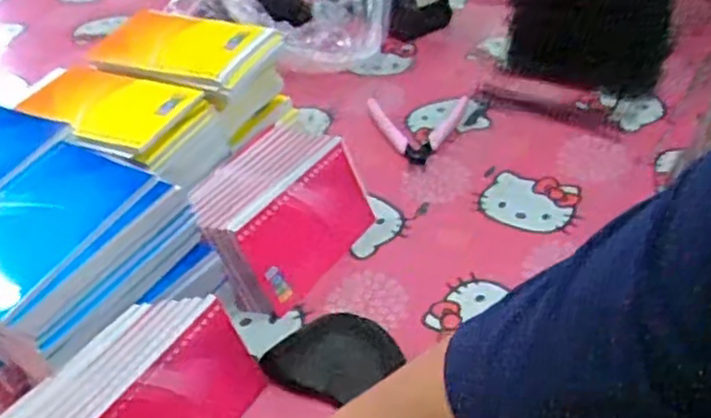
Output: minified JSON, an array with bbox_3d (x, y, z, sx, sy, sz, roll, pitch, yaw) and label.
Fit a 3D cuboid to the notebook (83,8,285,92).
[{"bbox_3d":[-0.141,-0.134,0.582,0.140,0.011,0.087,12,48,16],"label":"notebook"}]

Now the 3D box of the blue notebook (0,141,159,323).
[{"bbox_3d":[-0.194,0.009,0.439,0.080,0.009,0.128,24,56,15],"label":"blue notebook"}]

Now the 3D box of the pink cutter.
[{"bbox_3d":[0.057,-0.078,0.708,0.099,0.008,0.110,1,40,10],"label":"pink cutter"}]

